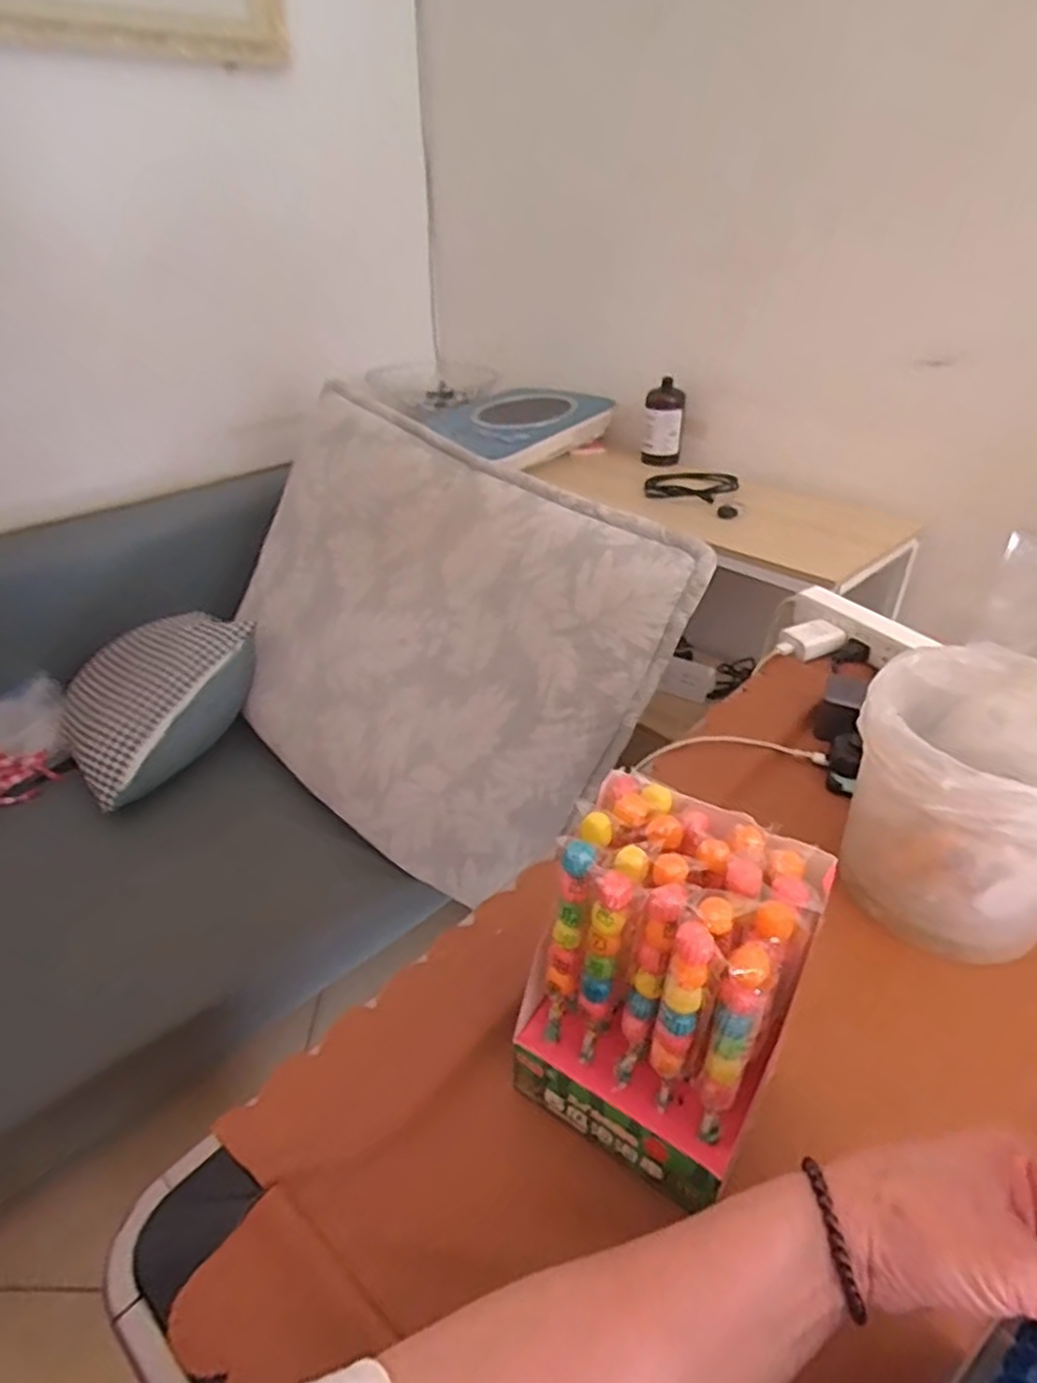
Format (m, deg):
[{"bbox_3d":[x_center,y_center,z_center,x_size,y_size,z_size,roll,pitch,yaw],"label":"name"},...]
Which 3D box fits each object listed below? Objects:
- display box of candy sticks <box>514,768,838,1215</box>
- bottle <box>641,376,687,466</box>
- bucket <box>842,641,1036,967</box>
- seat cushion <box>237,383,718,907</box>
[{"bbox_3d":[0.078,0.163,0.410,0.123,0.189,0.108,24,41,31],"label":"display box of candy sticks"},{"bbox_3d":[0.275,-0.504,1.408,0.073,0.141,0.086,6,34,9],"label":"bottle"},{"bbox_3d":[0.332,0.080,0.545,0.163,0.166,0.179,0,34,0],"label":"bucket"},{"bbox_3d":[-0.184,-0.103,1.183,0.806,0.598,0.102,33,7,29],"label":"seat cushion"}]

